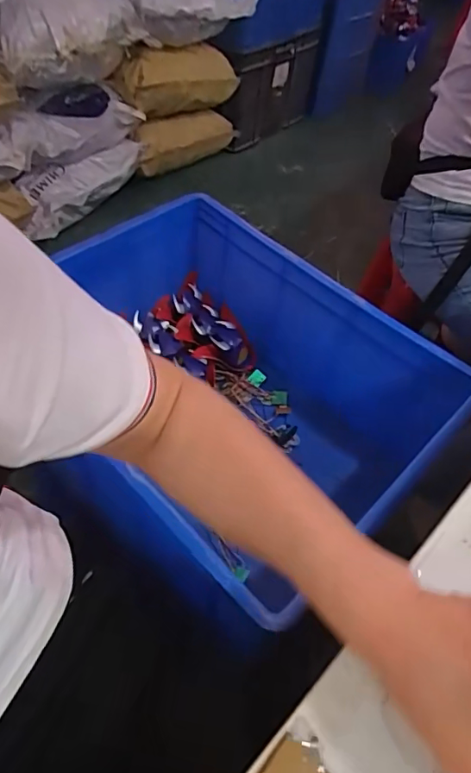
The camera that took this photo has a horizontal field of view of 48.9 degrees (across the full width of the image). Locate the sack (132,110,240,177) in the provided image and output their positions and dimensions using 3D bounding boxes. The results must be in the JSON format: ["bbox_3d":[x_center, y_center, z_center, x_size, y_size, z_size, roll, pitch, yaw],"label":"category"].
[{"bbox_3d":[-0.161,-0.838,1.782,0.398,0.159,0.134,-22,57,-21],"label":"sack"}]

